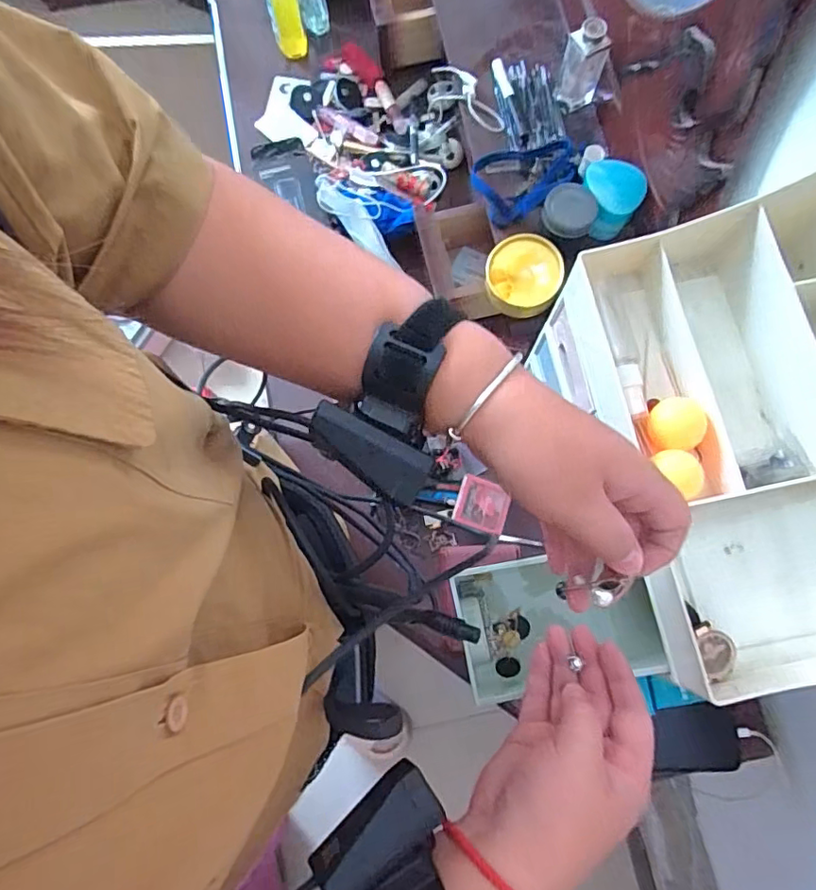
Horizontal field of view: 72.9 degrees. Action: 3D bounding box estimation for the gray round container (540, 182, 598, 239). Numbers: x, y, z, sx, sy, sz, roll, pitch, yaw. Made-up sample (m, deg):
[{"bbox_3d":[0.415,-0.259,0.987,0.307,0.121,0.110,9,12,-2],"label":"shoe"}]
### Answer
[{"bbox_3d":[0.174,-0.251,0.587,0.055,0.029,0.050,0,78,1],"label":"gray round container"}]

